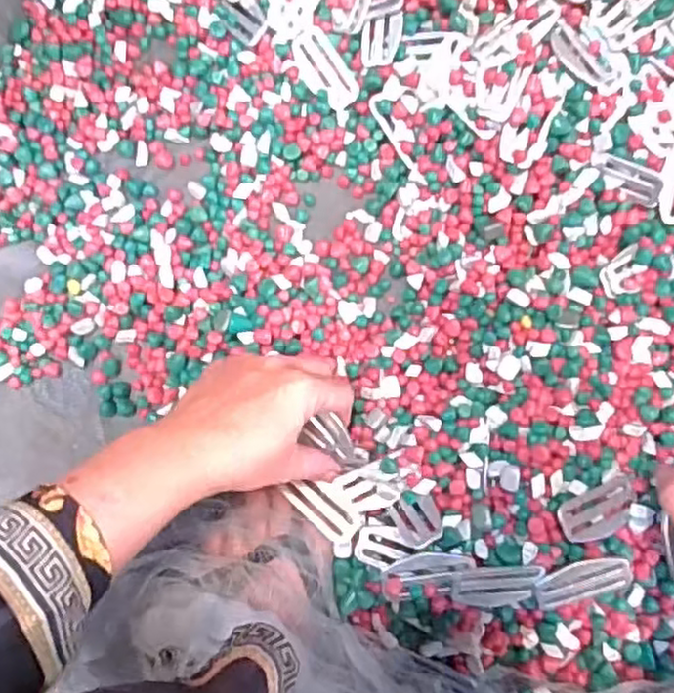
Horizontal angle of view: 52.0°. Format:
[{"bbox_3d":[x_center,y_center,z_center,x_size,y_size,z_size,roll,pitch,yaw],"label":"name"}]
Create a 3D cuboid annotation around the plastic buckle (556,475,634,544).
[{"bbox_3d":[0.163,0.102,0.434,0.056,0.008,0.027,-26,83,-17],"label":"plastic buckle"}]

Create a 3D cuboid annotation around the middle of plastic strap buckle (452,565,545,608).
[{"bbox_3d":[0.101,0.150,0.431,0.056,0.004,0.028,-4,103,-1],"label":"middle of plastic strap buckle"}]

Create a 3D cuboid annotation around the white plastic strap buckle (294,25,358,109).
[{"bbox_3d":[-0.007,-0.197,0.486,0.024,0.006,0.061,-35,83,2],"label":"white plastic strap buckle"}]

